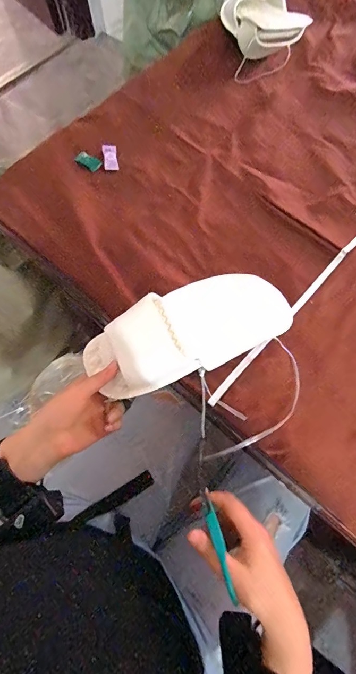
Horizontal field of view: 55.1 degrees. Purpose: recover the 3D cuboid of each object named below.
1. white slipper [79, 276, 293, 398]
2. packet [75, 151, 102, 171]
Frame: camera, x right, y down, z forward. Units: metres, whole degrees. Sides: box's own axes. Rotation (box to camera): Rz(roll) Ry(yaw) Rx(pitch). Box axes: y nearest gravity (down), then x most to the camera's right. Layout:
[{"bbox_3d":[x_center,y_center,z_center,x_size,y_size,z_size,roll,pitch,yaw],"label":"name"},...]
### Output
[{"bbox_3d":[0.010,-0.007,0.412,0.244,0.047,0.098,-20,71,-3],"label":"white slipper"},{"bbox_3d":[-0.148,-0.288,0.558,0.044,0.012,0.021,27,73,11],"label":"packet"}]

